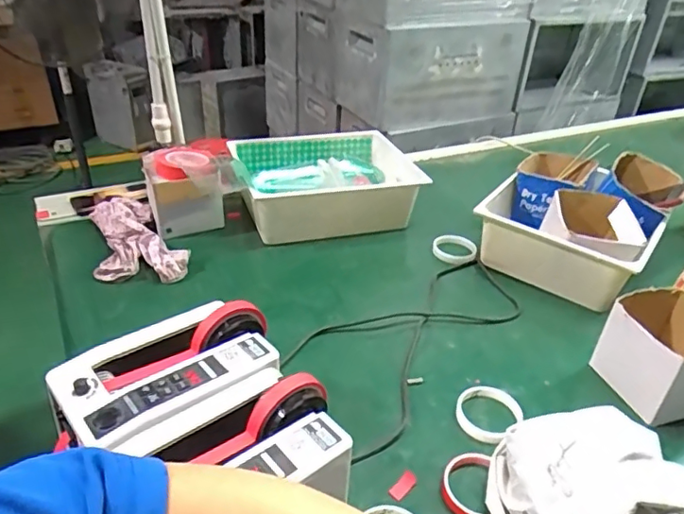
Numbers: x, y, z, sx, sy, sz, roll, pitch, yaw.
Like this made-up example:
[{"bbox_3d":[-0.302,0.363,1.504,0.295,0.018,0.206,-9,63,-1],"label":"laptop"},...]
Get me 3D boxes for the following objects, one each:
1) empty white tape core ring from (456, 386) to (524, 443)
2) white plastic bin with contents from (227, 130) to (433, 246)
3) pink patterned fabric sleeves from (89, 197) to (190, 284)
[{"bbox_3d":[0.193,0.209,0.734,0.084,0.013,0.090,0,36,0],"label":"empty white tape core ring"},{"bbox_3d":[-0.030,-0.166,1.204,0.389,0.130,0.280,-6,35,-13],"label":"white plastic bin with contents"},{"bbox_3d":[-0.397,-0.031,1.027,0.150,0.059,0.272,-18,39,-29],"label":"pink patterned fabric sleeves"}]

